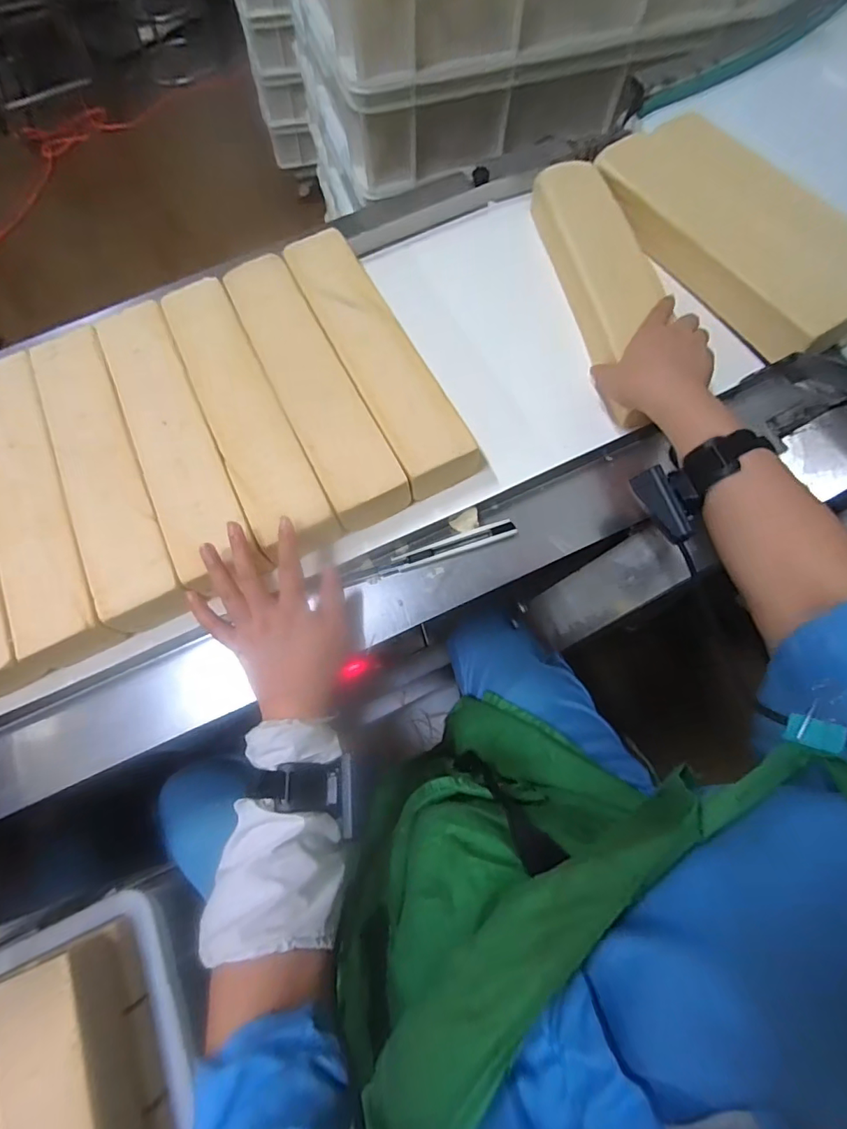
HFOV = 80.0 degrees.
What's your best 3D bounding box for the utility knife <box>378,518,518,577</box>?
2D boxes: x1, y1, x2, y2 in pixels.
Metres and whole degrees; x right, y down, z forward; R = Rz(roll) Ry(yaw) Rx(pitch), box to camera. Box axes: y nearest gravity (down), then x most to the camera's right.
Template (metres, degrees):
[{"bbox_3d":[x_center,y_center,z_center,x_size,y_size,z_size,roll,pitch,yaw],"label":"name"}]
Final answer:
[{"bbox_3d":[0.025,-0.018,0.501,0.138,0.008,0.017,-18,69,-5],"label":"utility knife"}]

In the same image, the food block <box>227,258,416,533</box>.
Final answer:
[{"bbox_3d":[-0.124,-0.199,0.550,0.076,0.043,0.347,-26,70,-7],"label":"food block"}]

